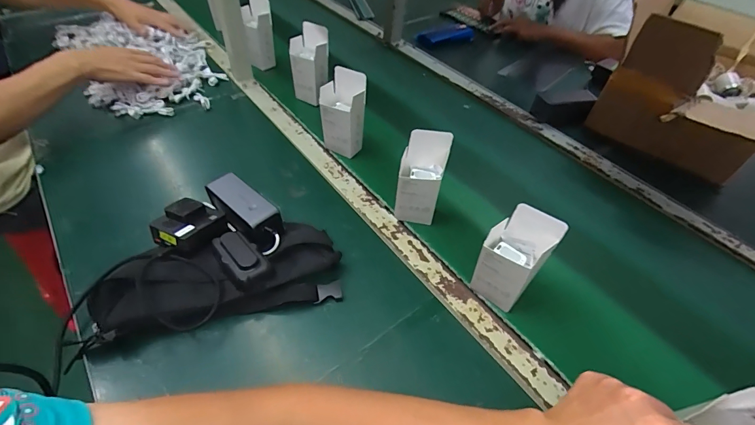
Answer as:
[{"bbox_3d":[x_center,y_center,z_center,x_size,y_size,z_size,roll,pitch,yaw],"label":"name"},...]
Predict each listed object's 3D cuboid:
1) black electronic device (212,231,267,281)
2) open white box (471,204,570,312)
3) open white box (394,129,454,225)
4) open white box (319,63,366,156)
[{"bbox_3d":[-0.186,0.053,0.504,0.041,0.013,0.092,-35,58,-28],"label":"black electronic device"},{"bbox_3d":[0.176,0.060,0.490,0.069,0.150,0.046,34,56,25],"label":"open white box"},{"bbox_3d":[0.068,-0.051,0.582,0.064,0.154,0.043,12,49,9],"label":"open white box"},{"bbox_3d":[-0.065,-0.185,0.697,0.079,0.153,0.043,16,50,12],"label":"open white box"}]

